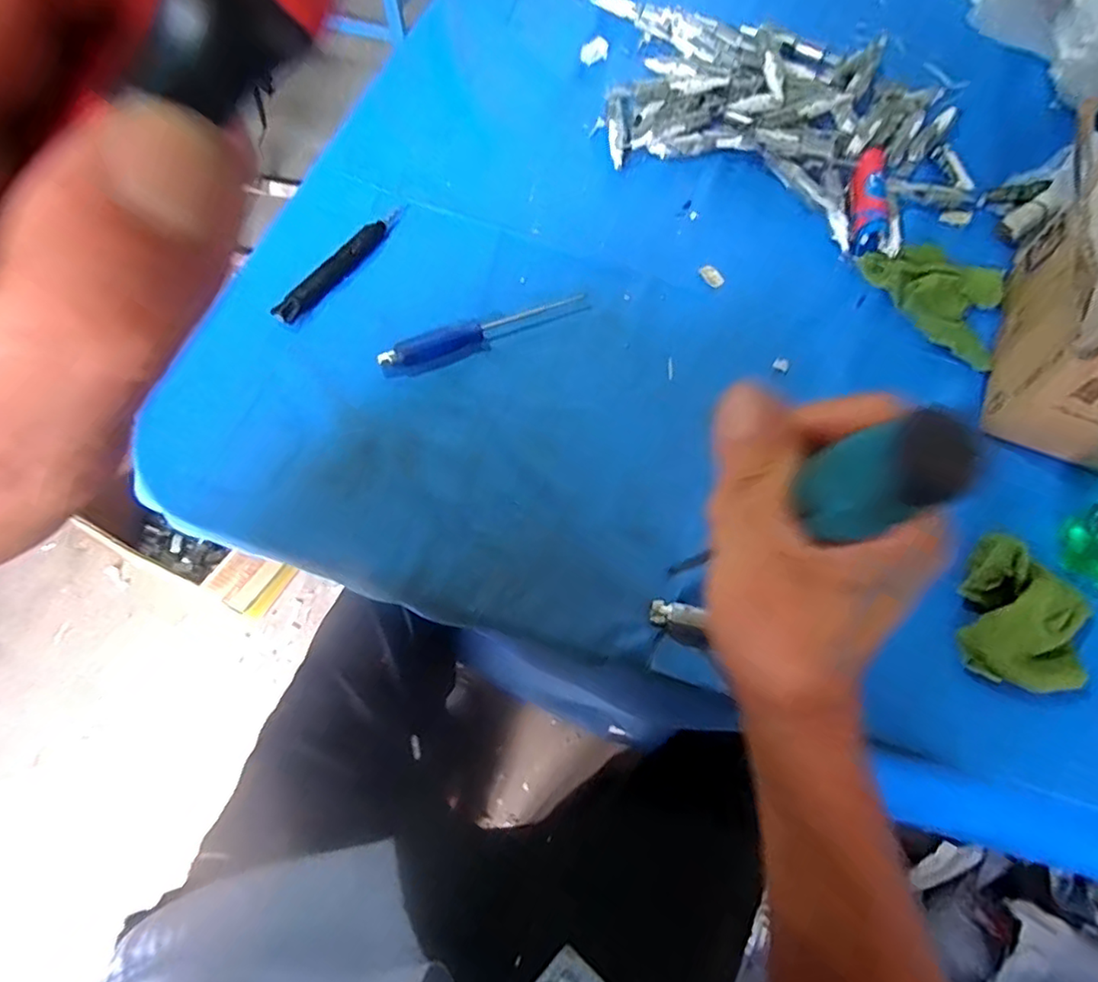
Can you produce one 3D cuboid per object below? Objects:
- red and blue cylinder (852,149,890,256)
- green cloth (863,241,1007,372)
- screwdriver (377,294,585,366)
[{"bbox_3d":[0.320,-0.295,0.608,0.034,0.025,0.145,13,66,4],"label":"red and blue cylinder"},{"bbox_3d":[0.357,-0.185,0.569,0.127,0.017,0.123,25,67,9],"label":"green cloth"},{"bbox_3d":[-0.054,-0.141,0.528,0.187,0.013,0.022,-23,68,-12],"label":"screwdriver"}]

